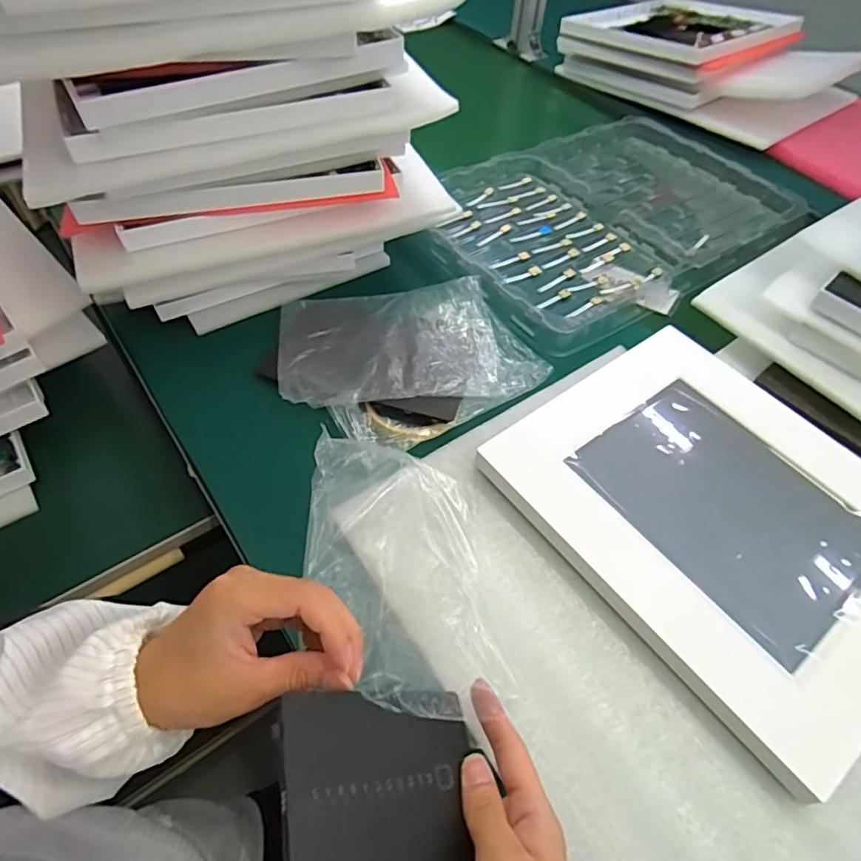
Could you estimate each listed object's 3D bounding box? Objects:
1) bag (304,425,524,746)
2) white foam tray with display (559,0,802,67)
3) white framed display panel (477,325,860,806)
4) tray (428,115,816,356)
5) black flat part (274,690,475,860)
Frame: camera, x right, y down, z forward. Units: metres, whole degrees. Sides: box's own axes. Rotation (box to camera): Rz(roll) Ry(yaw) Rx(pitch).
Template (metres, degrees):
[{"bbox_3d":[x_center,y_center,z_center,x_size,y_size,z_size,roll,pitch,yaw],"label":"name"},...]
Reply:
[{"bbox_3d":[-0.003,0.087,0.370,0.138,0.049,0.182,4,62,-31],"label":"bag"},{"bbox_3d":[0.390,-0.635,0.886,0.279,0.026,0.268,-34,54,-27],"label":"white foam tray with display"},{"bbox_3d":[0.227,0.061,0.437,0.248,0.027,0.299,-32,60,-22],"label":"white framed display panel"},{"bbox_3d":[0.228,-0.275,0.707,0.480,0.041,0.309,-31,60,-21],"label":"tray"},{"bbox_3d":[-0.020,0.167,0.263,0.113,0.004,0.080,22,40,-40],"label":"black flat part"}]

